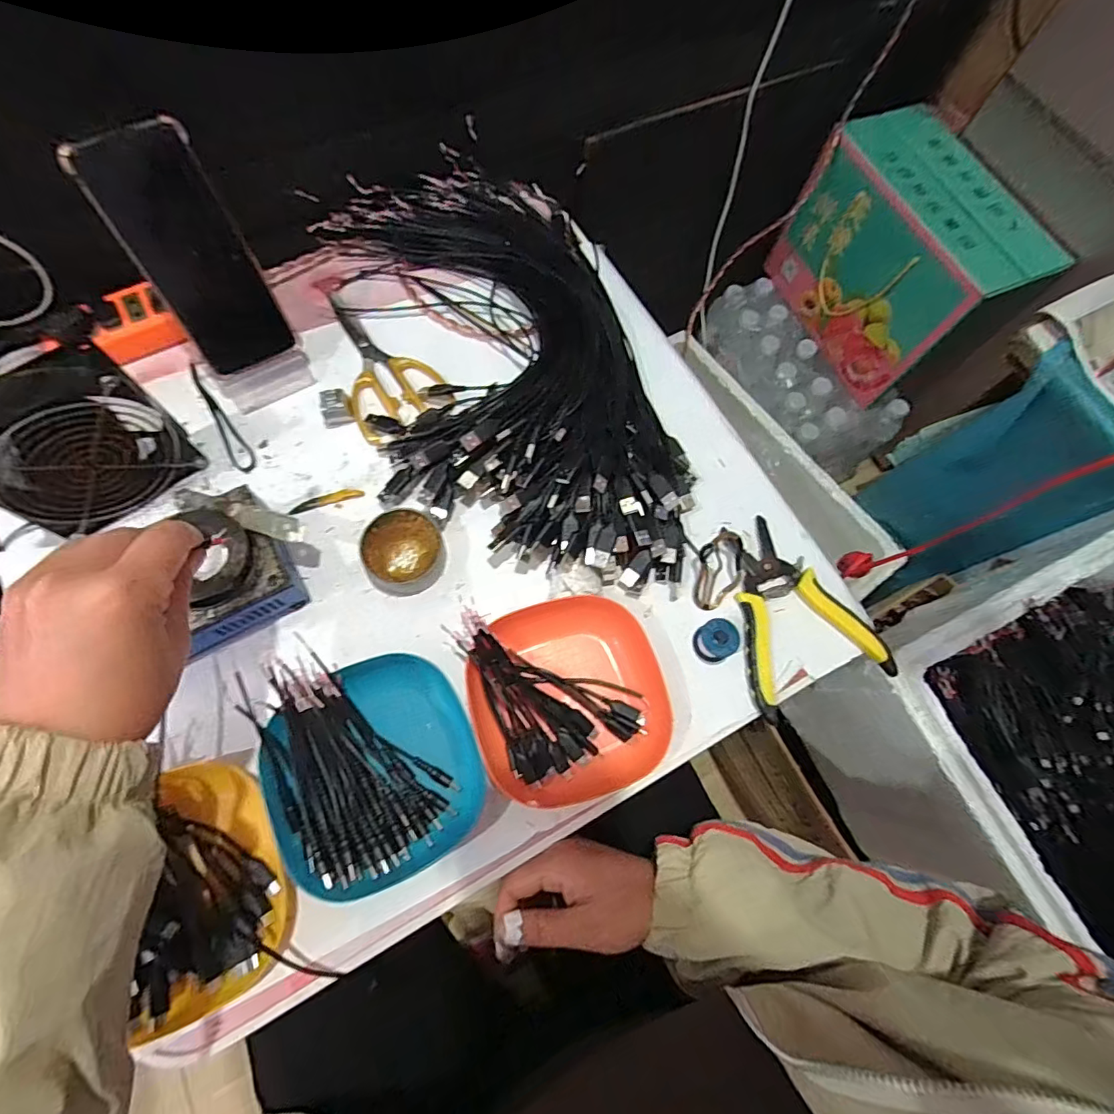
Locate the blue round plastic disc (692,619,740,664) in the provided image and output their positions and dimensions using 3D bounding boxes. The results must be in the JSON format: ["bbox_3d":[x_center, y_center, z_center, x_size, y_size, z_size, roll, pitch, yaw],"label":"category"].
[{"bbox_3d":[0.126,0.065,0.416,0.029,0.021,0.030,0,72,-1],"label":"blue round plastic disc"}]

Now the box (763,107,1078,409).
[{"bbox_3d":[0.506,-0.443,0.793,0.133,0.262,0.327,-24,75,-11],"label":"box"}]

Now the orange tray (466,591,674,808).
[{"bbox_3d":[0.008,0.103,0.394,0.137,0.027,0.144,-14,73,-6],"label":"orange tray"}]

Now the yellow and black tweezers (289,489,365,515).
[{"bbox_3d":[-0.197,-0.049,0.452,0.060,0.004,0.012,-20,74,-8],"label":"yellow and black tweezers"}]

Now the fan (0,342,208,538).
[{"bbox_3d":[-0.354,-0.084,0.395,0.119,0.120,0.058,-39,77,-13],"label":"fan"}]

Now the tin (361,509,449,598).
[{"bbox_3d":[-0.124,-0.003,0.429,0.061,0.024,0.065,0,72,-1],"label":"tin"}]

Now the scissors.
[{"bbox_3d":[-0.175,-0.189,0.499,0.087,0.008,0.168,-33,76,-11],"label":"scissors"}]

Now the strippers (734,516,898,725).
[{"bbox_3d":[0.188,0.042,0.434,0.116,0.013,0.149,-20,74,-8],"label":"strippers"}]

